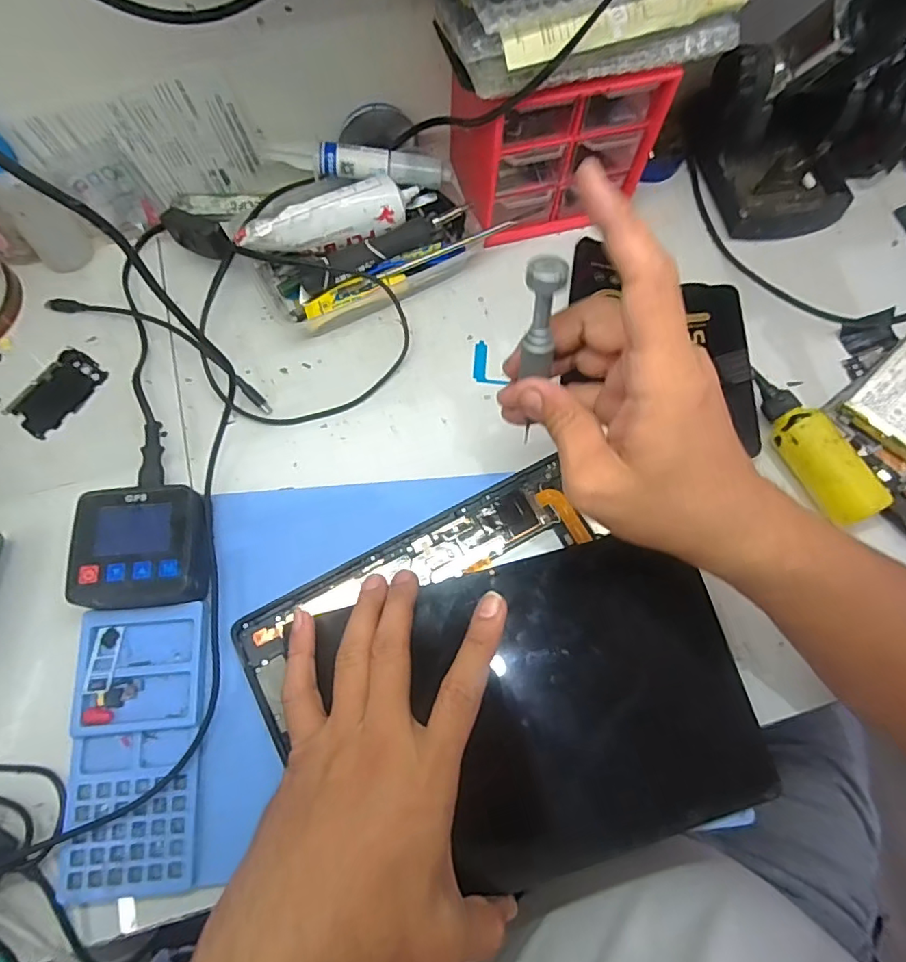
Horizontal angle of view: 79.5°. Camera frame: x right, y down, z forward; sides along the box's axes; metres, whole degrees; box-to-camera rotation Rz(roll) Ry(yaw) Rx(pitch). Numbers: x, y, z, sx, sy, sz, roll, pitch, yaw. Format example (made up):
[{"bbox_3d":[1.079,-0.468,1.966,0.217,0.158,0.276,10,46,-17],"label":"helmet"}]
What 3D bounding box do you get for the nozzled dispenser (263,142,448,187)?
[{"bbox_3d":[-0.068,-0.234,0.400,0.129,0.022,0.018,1,72,-1],"label":"nozzled dispenser"}]

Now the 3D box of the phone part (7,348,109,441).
[{"bbox_3d":[-0.281,-0.063,0.388,0.040,0.004,0.065,32,72,10],"label":"phone part"}]

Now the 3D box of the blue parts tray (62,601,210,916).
[{"bbox_3d":[-0.178,0.148,0.307,0.071,0.011,0.147,-5,70,-4],"label":"blue parts tray"}]

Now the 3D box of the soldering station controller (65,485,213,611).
[{"bbox_3d":[-0.188,0.042,0.334,0.073,0.033,0.073,-9,70,-5],"label":"soldering station controller"}]

